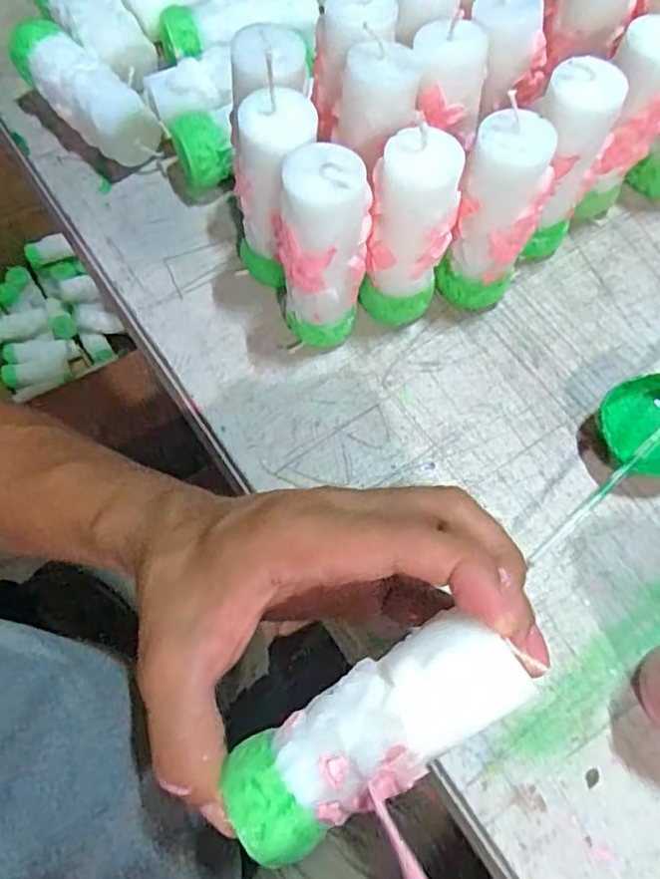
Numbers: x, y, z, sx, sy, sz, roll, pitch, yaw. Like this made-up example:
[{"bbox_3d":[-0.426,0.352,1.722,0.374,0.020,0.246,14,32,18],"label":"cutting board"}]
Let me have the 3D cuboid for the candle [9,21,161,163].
[{"bbox_3d":[-0.154,-0.215,0.399,0.039,0.048,0.112,-41,74,-17],"label":"candle"}]

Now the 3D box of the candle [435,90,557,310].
[{"bbox_3d":[0.086,-0.113,0.331,0.041,0.106,0.039,24,68,8],"label":"candle"}]

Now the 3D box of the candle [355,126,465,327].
[{"bbox_3d":[0.040,-0.101,0.322,0.040,0.109,0.034,13,67,3],"label":"candle"}]

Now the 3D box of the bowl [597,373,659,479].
[{"bbox_3d":[0.167,-0.004,0.329,0.050,0.029,0.053,1,67,-2],"label":"bowl"}]

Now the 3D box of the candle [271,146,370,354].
[{"bbox_3d":[-0.004,-0.090,0.316,0.043,0.110,0.040,-1,67,-3],"label":"candle"}]

